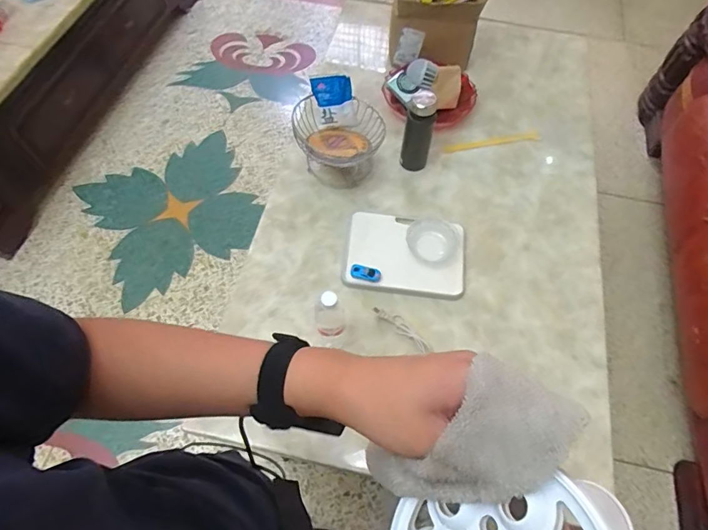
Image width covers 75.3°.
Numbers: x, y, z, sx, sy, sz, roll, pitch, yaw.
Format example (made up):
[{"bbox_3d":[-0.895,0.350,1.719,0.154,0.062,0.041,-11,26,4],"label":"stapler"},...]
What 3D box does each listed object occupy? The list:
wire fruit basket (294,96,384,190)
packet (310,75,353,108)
[{"bbox_3d":[-0.057,-0.356,1.286,0.260,0.149,0.263,1,61,-1],"label":"wire fruit basket"},{"bbox_3d":[-0.059,-0.469,1.237,0.104,0.077,0.026,-11,43,3],"label":"packet"}]

